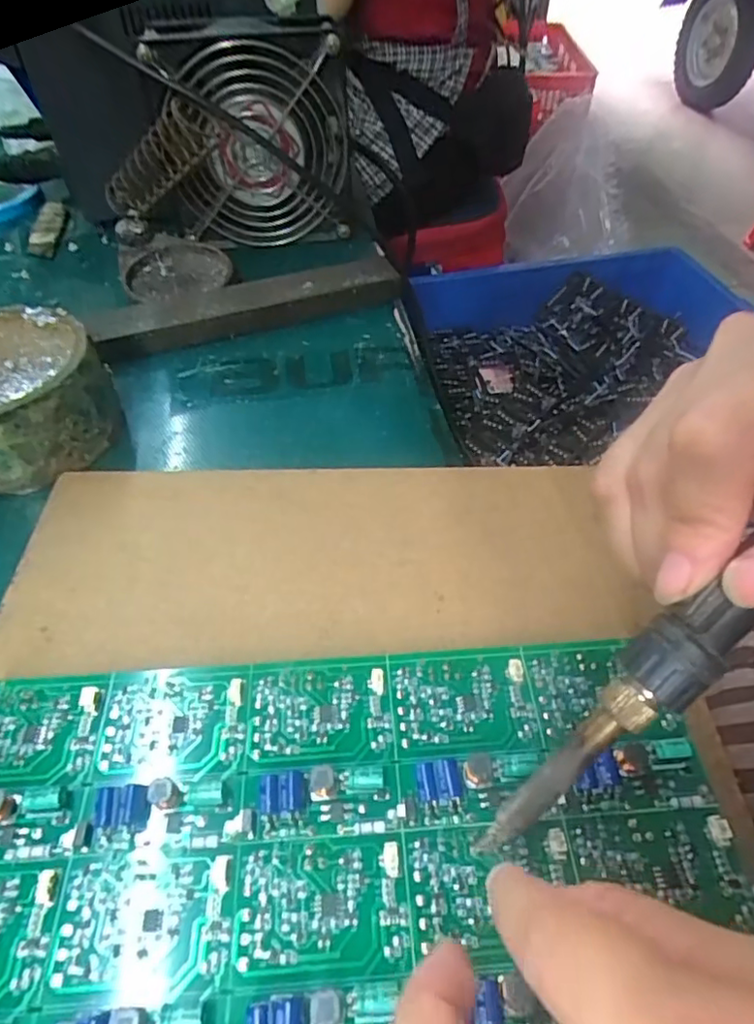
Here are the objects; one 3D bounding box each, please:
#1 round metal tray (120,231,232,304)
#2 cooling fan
[{"bbox_3d":[-0.128,-0.155,0.380,0.063,0.019,0.062,0,49,0],"label":"round metal tray"},{"bbox_3d":[-0.070,-0.222,0.364,0.107,0.112,0.031,-3,49,-3],"label":"cooling fan"}]

